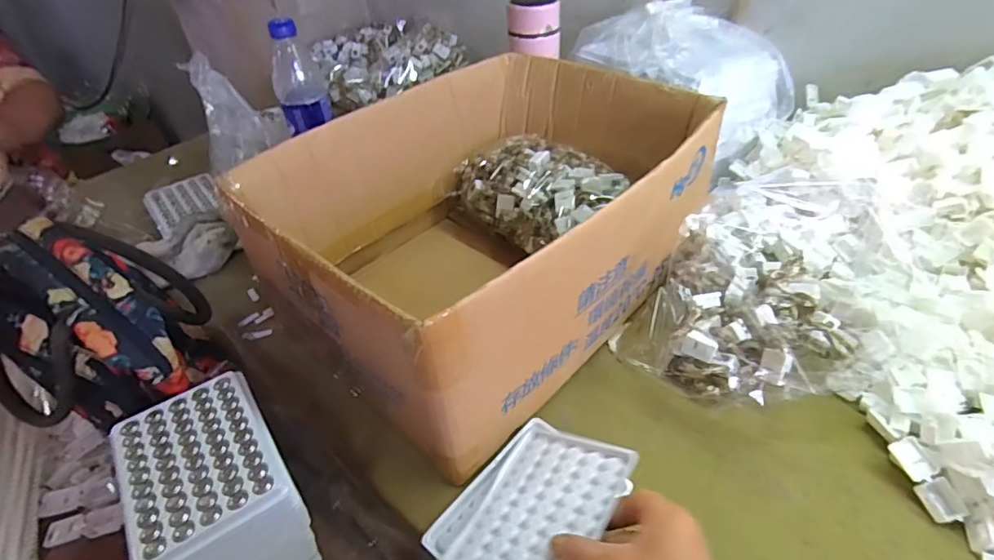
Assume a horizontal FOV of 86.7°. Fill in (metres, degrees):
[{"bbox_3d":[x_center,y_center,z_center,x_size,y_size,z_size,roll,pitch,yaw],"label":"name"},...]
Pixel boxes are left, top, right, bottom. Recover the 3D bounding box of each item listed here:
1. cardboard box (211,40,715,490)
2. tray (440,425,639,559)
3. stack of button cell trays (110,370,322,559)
[{"bbox_3d":[-0.006,-0.062,0.516,0.298,0.163,0.390,29,51,33],"label":"cardboard box"},{"bbox_3d":[0.029,0.157,0.356,0.090,0.006,0.131,4,39,41],"label":"tray"},{"bbox_3d":[-0.200,0.160,0.383,0.101,0.108,0.127,-27,45,-24],"label":"stack of button cell trays"}]

